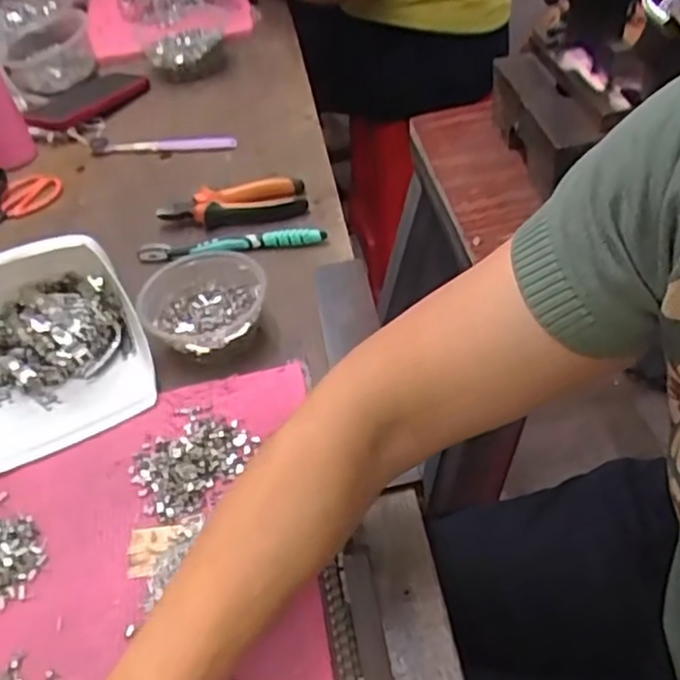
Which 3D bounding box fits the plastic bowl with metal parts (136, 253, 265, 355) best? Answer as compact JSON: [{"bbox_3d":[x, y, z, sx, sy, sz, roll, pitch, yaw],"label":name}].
[{"bbox_3d":[-0.114,-0.027,0.612,0.106,0.042,0.098,-4,47,5],"label":"plastic bowl with metal parts"}]

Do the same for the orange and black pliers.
[{"bbox_3d":[-0.109,-0.141,0.735,0.147,0.018,0.059,-19,46,-8],"label":"orange and black pliers"}]

